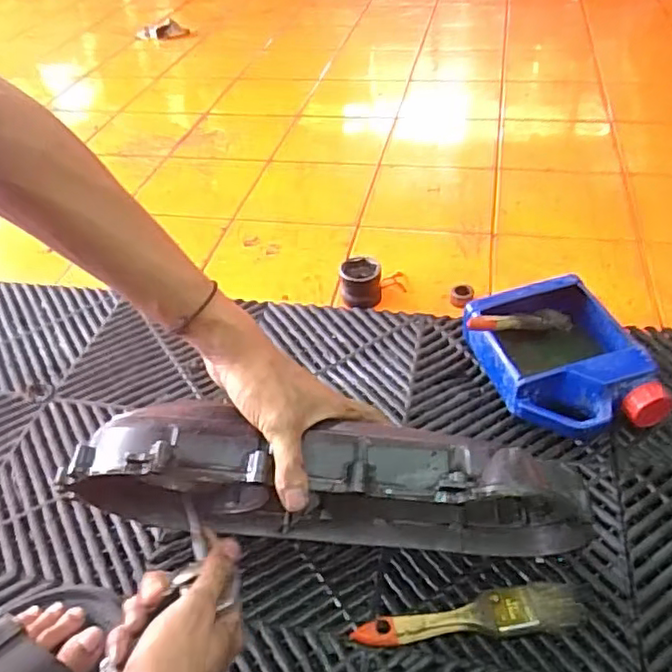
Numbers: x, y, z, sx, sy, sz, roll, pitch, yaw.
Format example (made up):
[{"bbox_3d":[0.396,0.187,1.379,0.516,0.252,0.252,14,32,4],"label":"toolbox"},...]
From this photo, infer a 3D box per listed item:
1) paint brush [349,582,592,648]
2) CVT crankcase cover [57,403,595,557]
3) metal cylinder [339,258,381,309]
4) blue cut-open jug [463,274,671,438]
[{"bbox_3d":[0.110,0.222,0.502,0.187,0.020,0.036,-6,42,0],"label":"paint brush"},{"bbox_3d":[-0.007,0.126,0.501,0.389,0.163,0.075,0,43,7],"label":"CVT crankcase cover"},{"bbox_3d":[0.033,-0.069,0.810,0.050,0.050,0.053,-3,42,3],"label":"metal cylinder"},{"bbox_3d":[0.234,0.025,0.667,0.162,0.072,0.185,-8,42,-2],"label":"blue cut-open jug"}]

